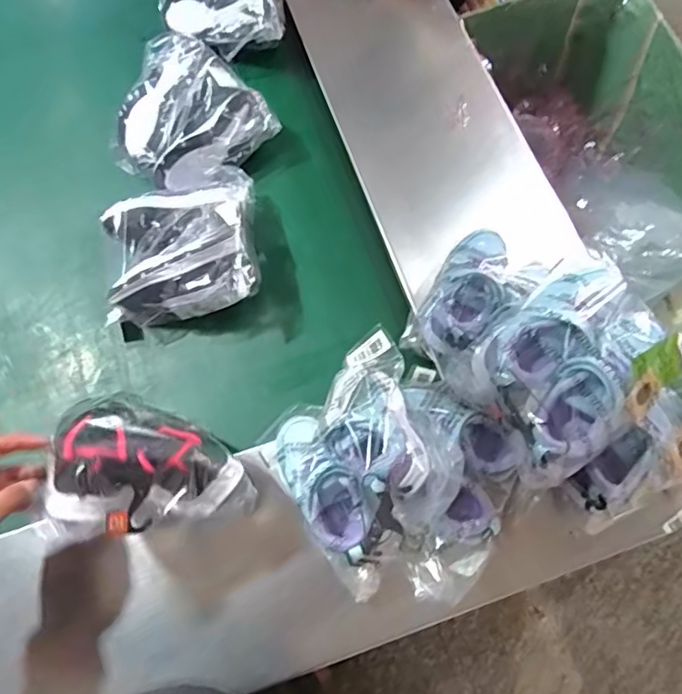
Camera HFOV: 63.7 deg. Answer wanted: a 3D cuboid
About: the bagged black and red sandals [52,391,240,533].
[{"bbox_3d":[-0.199,0.117,0.526,0.181,0.067,0.127,18,73,7],"label":"bagged black and red sandals"}]

